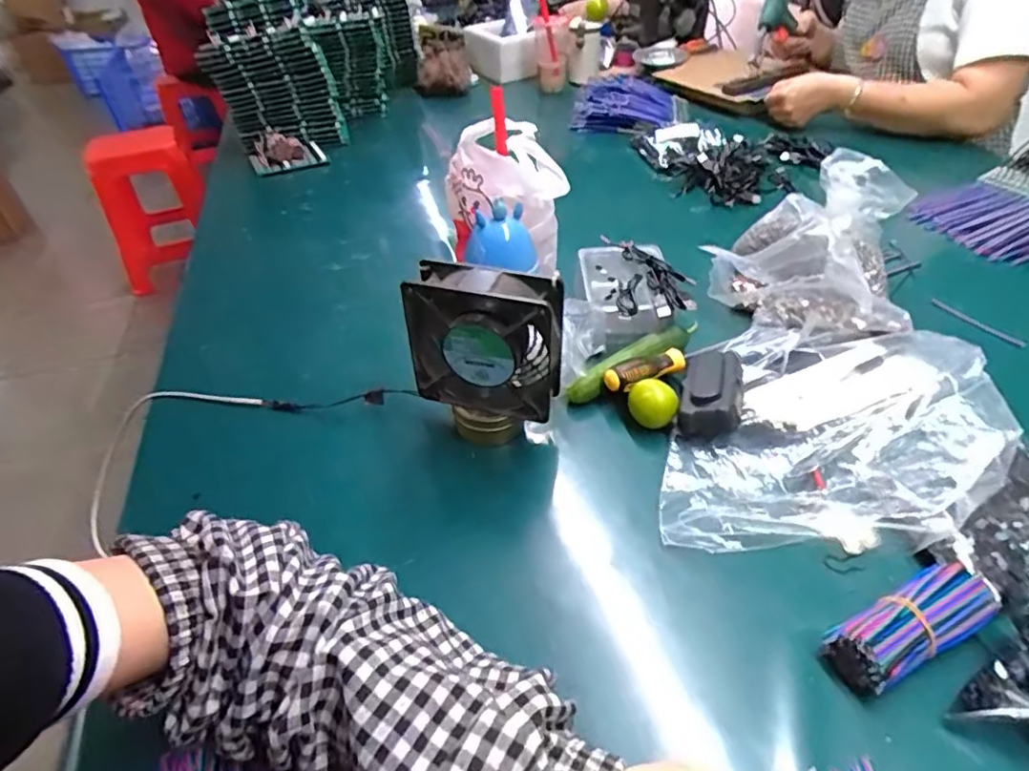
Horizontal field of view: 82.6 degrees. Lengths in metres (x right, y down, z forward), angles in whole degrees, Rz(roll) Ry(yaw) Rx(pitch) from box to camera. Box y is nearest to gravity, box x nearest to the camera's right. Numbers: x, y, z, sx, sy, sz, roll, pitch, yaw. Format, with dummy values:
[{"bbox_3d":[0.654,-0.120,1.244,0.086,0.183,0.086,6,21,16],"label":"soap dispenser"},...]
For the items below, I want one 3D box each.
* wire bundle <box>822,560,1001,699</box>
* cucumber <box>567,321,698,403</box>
[{"bbox_3d":[0.246,0.149,0.363,0.110,0.041,0.044,-18,43,-15],"label":"wire bundle"},{"bbox_3d":[0.118,-0.026,0.570,0.160,0.026,0.032,-31,48,-27],"label":"cucumber"}]

